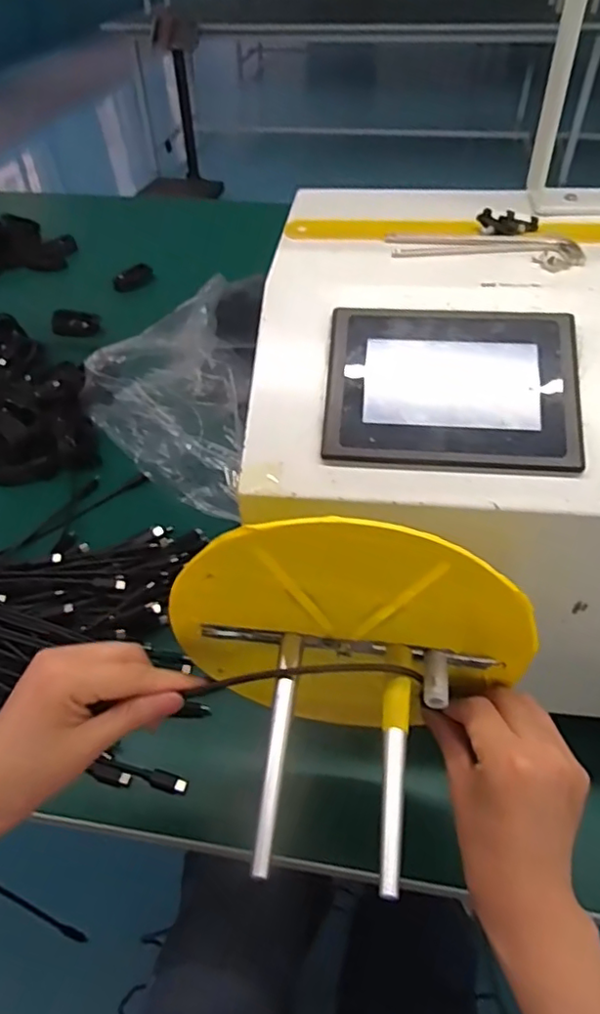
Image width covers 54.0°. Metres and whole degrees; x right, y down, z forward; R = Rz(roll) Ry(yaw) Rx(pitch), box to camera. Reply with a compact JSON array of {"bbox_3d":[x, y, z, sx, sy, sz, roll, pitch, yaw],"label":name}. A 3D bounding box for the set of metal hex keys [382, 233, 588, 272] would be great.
[{"bbox_3d":[0.122,-0.174,0.392,0.125,0.005,0.045,10,47,11],"label":"set of metal hex keys"}]

